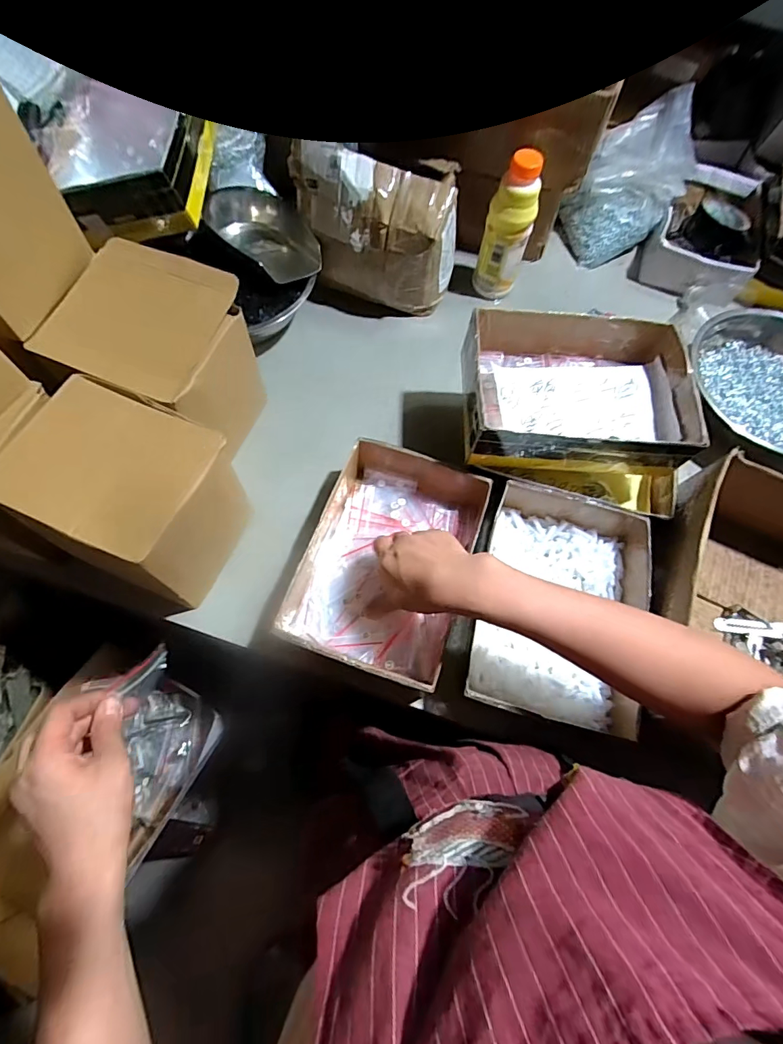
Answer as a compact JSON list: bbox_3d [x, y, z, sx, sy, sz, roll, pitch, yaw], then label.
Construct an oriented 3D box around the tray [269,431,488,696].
[{"bbox_3d":[-0.009,0.040,0.526,0.190,0.057,0.247,19,68,5],"label":"tray"}]

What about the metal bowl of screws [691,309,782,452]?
[{"bbox_3d":[0.551,-0.196,0.661,0.250,0.077,0.188,29,69,9],"label":"metal bowl of screws"}]

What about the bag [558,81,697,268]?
[{"bbox_3d":[0.391,-0.562,0.769,0.166,0.162,0.215,27,69,8],"label":"bag"}]

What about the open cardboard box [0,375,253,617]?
[{"bbox_3d":[-0.268,-0.023,0.488,0.178,0.159,0.152,23,68,6],"label":"open cardboard box"}]

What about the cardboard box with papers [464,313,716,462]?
[{"bbox_3d":[0.218,-0.156,0.551,0.252,0.062,0.183,3,67,-2],"label":"cardboard box with papers"}]

